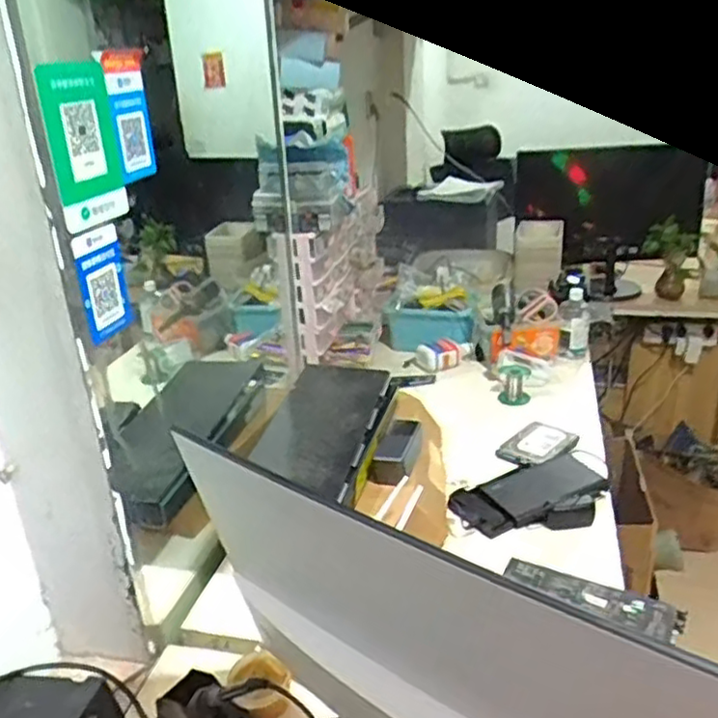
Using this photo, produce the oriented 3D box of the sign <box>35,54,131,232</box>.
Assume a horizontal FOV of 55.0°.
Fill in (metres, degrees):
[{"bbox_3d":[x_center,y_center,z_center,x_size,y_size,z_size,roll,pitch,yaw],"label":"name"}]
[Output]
[{"bbox_3d":[-0.267,-0.210,0.679,0.010,0.159,0.092,13,34,17],"label":"sign"}]

